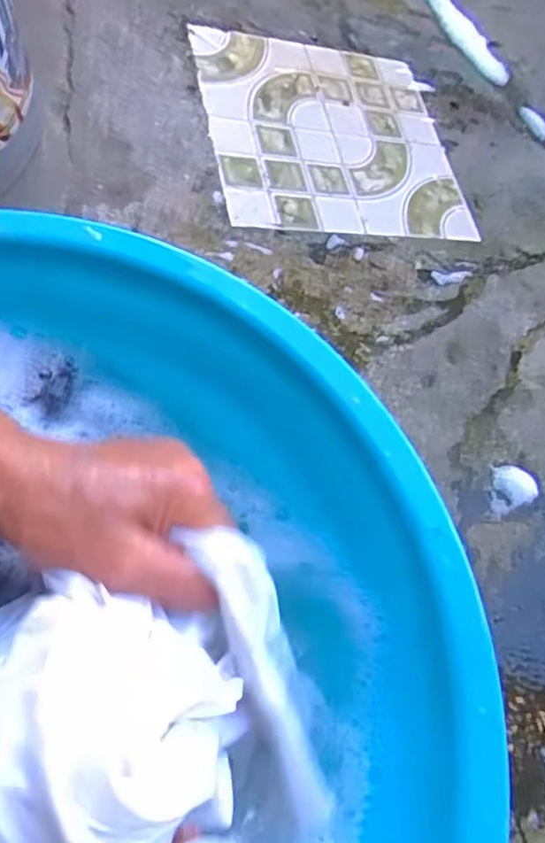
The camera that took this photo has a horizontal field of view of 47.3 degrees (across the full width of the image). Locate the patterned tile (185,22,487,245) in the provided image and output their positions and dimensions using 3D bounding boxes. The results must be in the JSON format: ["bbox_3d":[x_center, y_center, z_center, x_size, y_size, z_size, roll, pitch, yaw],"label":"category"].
[{"bbox_3d":[0.069,-0.326,0.706,0.291,0.007,0.286,-3,66,-21],"label":"patterned tile"}]

